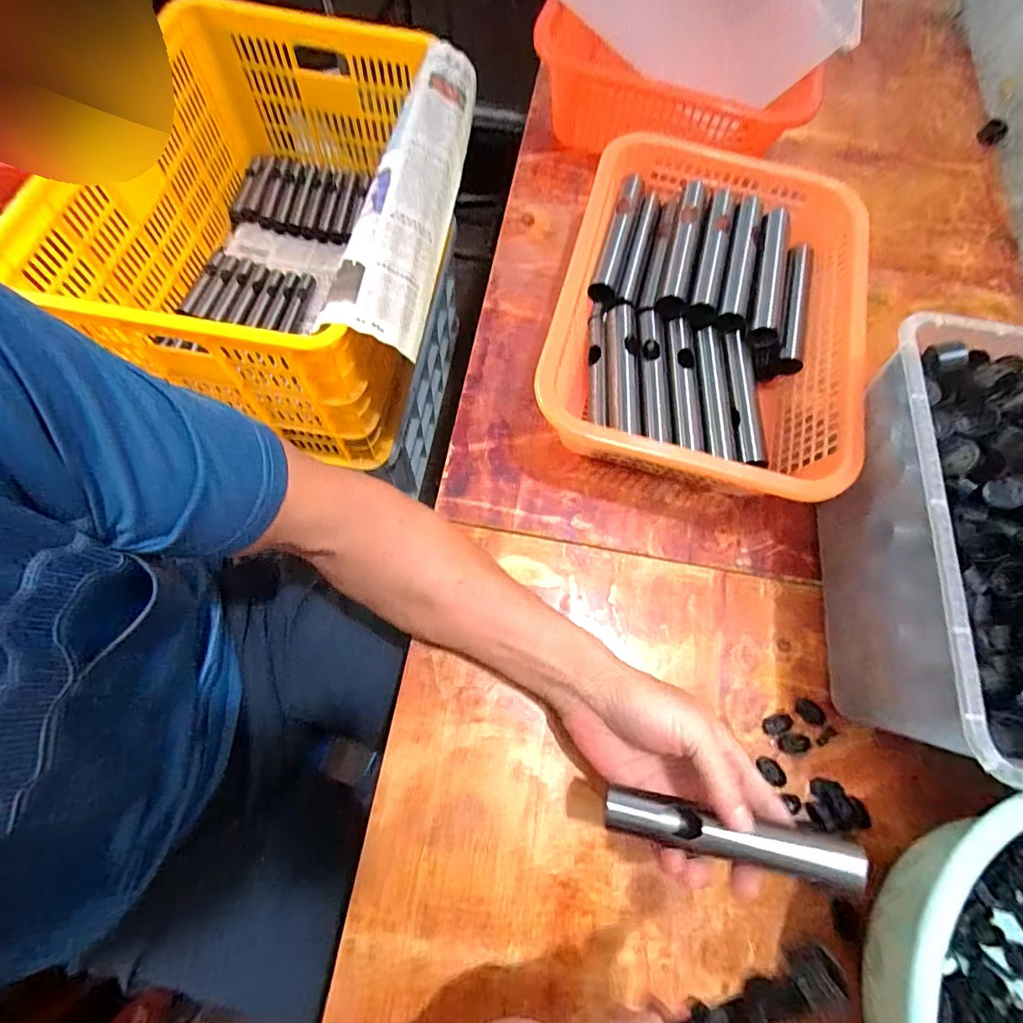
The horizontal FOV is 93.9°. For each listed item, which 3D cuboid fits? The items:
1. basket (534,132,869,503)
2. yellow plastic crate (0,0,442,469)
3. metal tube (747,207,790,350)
[{"bbox_3d":[0.172,-0.171,0.442,0.246,0.093,0.337,15,70,2],"label":"basket"},{"bbox_3d":[-0.375,-0.470,0.769,0.424,0.288,0.718,5,70,-2],"label":"yellow plastic crate"},{"bbox_3d":[0.243,-0.219,0.446,0.029,0.030,0.155,15,70,2],"label":"metal tube"}]

